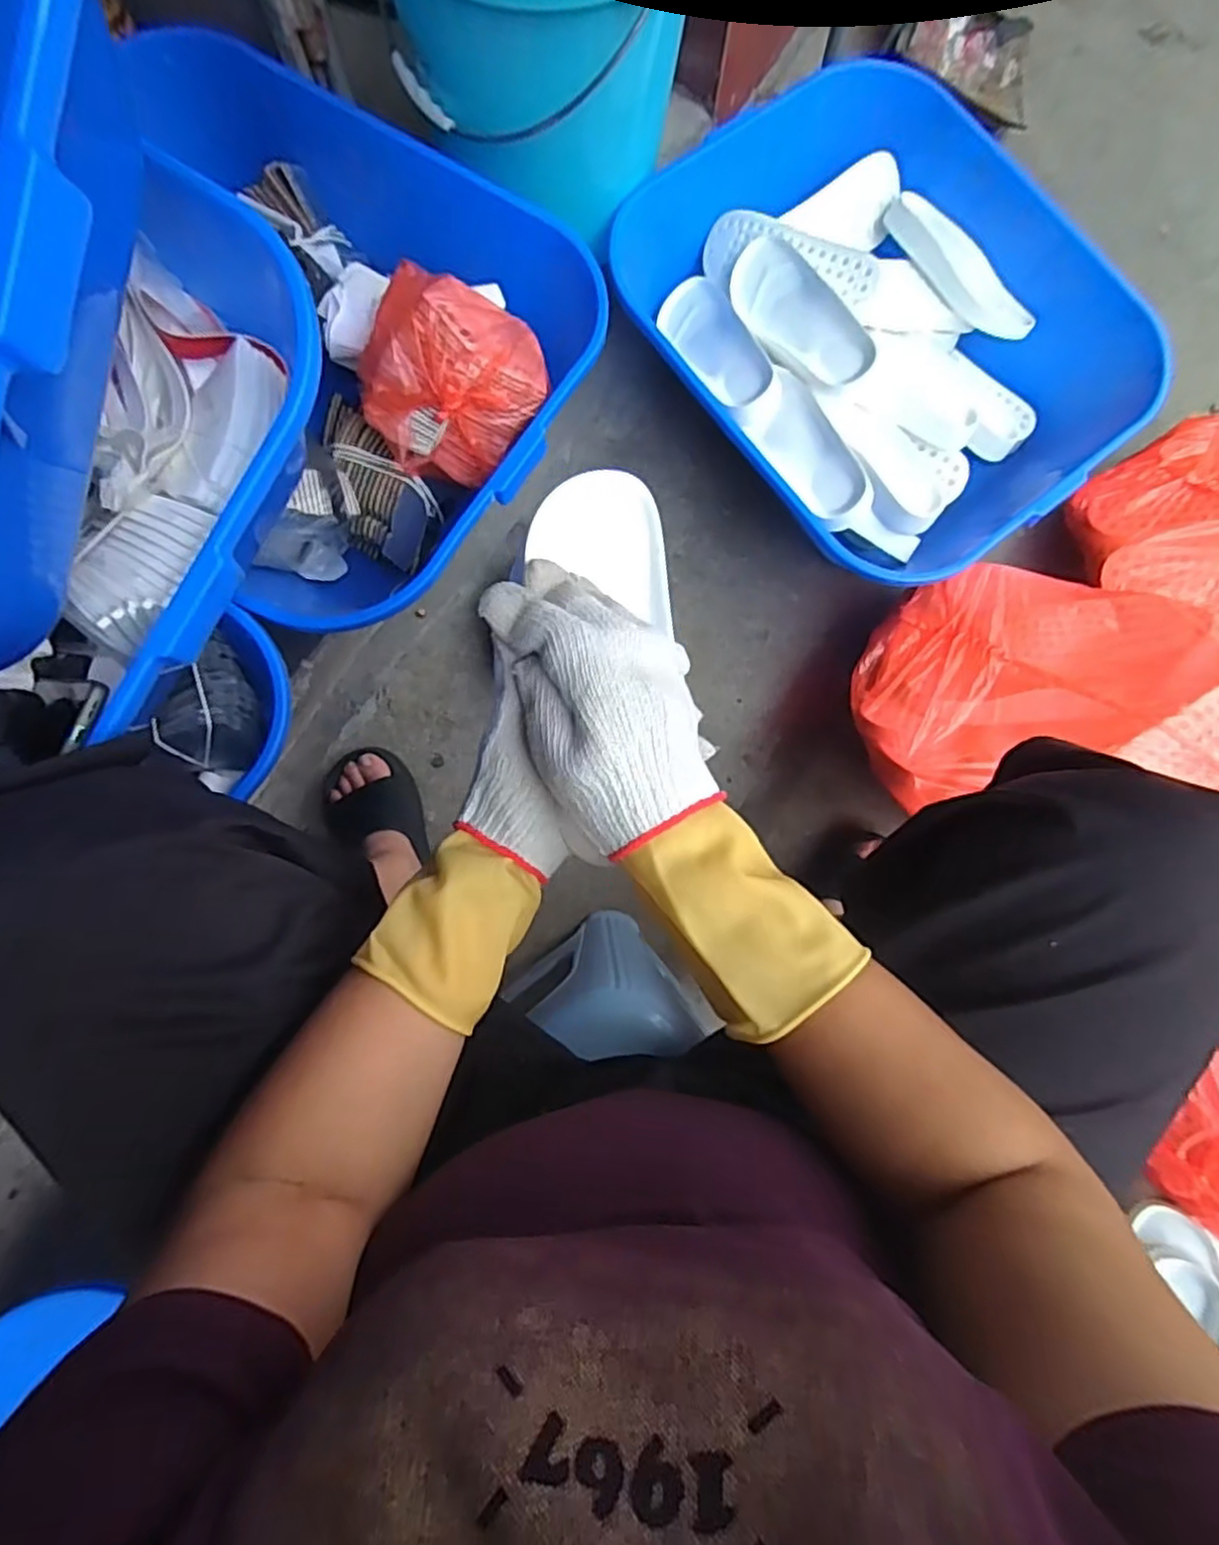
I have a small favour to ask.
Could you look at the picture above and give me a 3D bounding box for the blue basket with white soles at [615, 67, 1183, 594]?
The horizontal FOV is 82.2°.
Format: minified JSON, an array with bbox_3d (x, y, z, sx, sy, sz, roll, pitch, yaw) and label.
[{"bbox_3d":[0.340,-0.555,0.889,0.497,0.135,0.598,-36,83,-7],"label":"blue basket with white soles"}]

